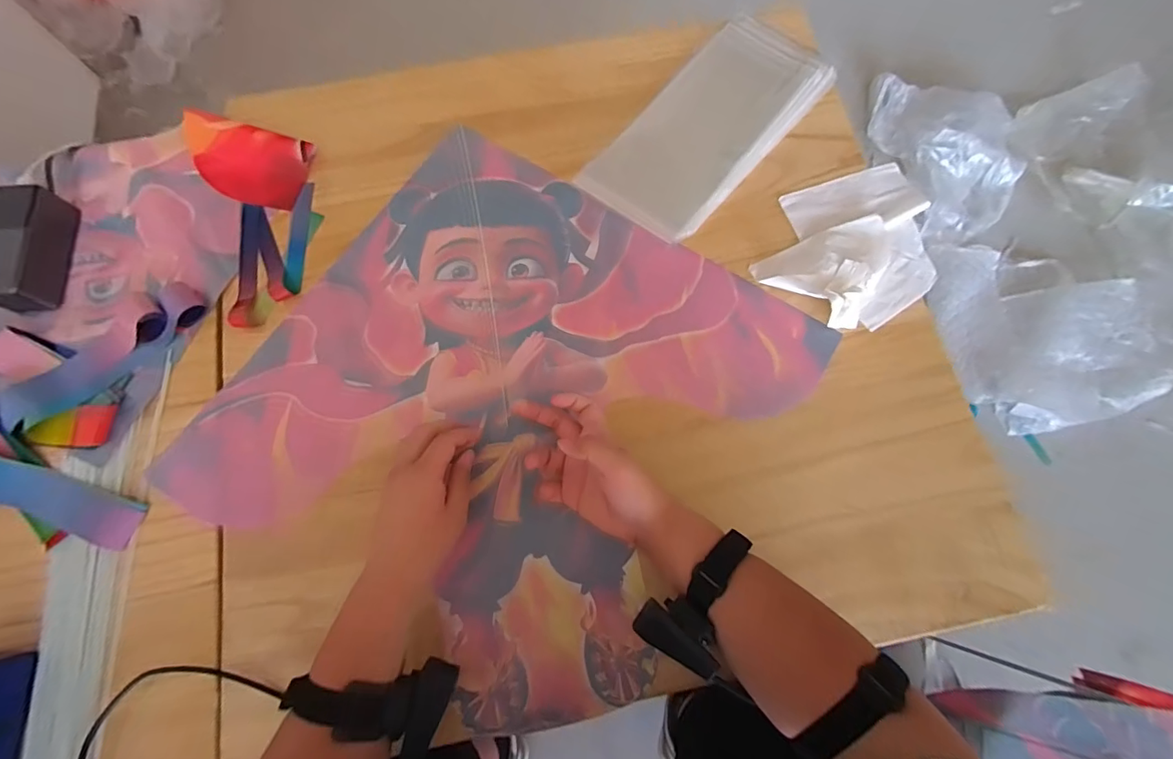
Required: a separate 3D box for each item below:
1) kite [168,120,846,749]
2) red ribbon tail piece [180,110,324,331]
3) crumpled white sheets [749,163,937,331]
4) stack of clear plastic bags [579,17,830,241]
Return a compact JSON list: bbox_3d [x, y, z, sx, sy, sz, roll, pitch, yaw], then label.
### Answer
[{"bbox_3d":[-0.082,0.019,0.526,0.501,0.026,0.504,32,74,9],"label":"kite"},{"bbox_3d":[-0.382,-0.208,0.591,0.131,0.031,0.285,-21,74,-6],"label":"red ribbon tail piece"},{"bbox_3d":[0.319,-0.164,0.586,0.181,0.028,0.224,37,77,11],"label":"crumpled white sheets"},{"bbox_3d":[0.160,-0.324,0.630,0.160,0.020,0.344,39,81,11],"label":"stack of clear plastic bags"}]

